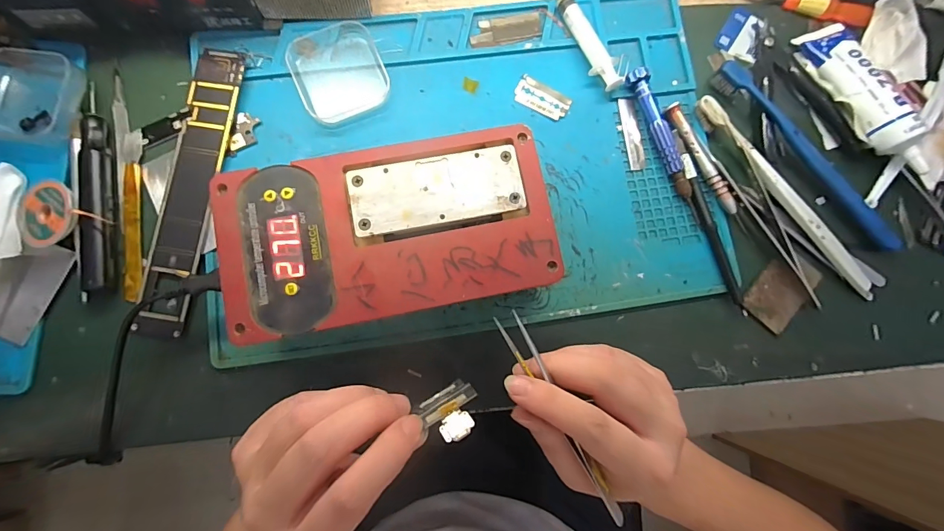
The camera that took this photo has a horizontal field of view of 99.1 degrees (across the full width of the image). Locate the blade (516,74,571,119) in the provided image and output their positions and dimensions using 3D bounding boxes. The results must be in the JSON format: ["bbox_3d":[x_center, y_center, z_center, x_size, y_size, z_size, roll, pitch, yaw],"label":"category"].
[{"bbox_3d":[0.054,-0.128,0.307,0.042,0.004,0.022,30,83,0],"label":"blade"}]

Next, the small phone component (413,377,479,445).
[{"bbox_3d":[-0.009,0.076,0.212,0.029,0.004,0.028,-28,46,-21],"label":"small phone component"}]

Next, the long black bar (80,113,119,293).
[{"bbox_3d":[-0.251,-0.043,0.270,0.016,0.015,0.120,-7,84,-4],"label":"long black bar"}]

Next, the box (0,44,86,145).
[{"bbox_3d":[-0.303,-0.121,0.277,0.061,0.018,0.069,5,83,-3],"label":"box"}]

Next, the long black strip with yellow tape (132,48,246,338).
[{"bbox_3d":[-0.195,-0.054,0.279,0.033,0.005,0.202,9,83,-2],"label":"long black strip with yellow tape"}]

